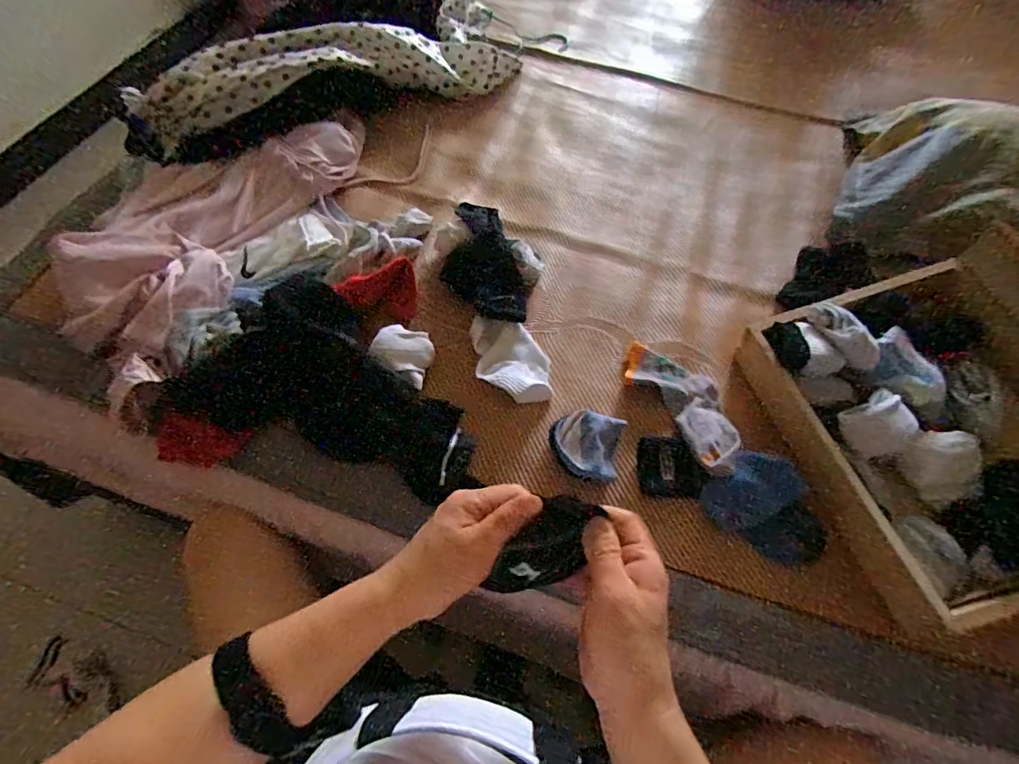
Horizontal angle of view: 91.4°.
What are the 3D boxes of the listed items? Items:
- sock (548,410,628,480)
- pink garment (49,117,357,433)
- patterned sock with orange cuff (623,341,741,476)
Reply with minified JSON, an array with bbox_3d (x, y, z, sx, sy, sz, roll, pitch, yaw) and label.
[{"bbox_3d":[0.090,0.075,0.595,0.082,0.037,0.074,15,61,8],"label":"sock"},{"bbox_3d":[-0.463,-0.221,0.707,0.264,0.082,0.514,19,61,10],"label":"pink garment"},{"bbox_3d":[0.226,0.018,0.631,0.102,0.034,0.203,-27,64,-15],"label":"patterned sock with orange cuff"}]

